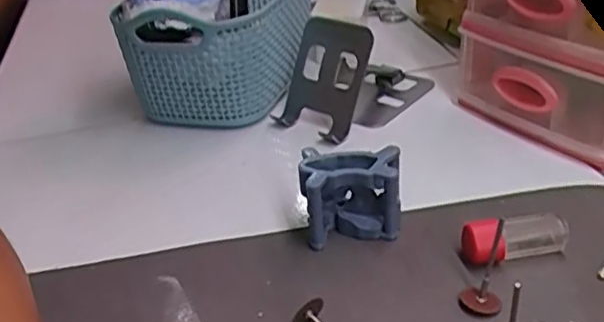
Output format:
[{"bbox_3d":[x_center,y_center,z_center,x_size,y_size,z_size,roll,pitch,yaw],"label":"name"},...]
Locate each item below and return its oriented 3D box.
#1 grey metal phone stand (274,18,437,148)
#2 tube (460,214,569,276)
[{"bbox_3d":[0.038,-0.072,0.469,0.069,0.063,0.116,19,39,35],"label":"grey metal phone stand"},{"bbox_3d":[0.107,0.038,0.321,0.051,0.021,0.017,-13,32,-11],"label":"tube"}]

